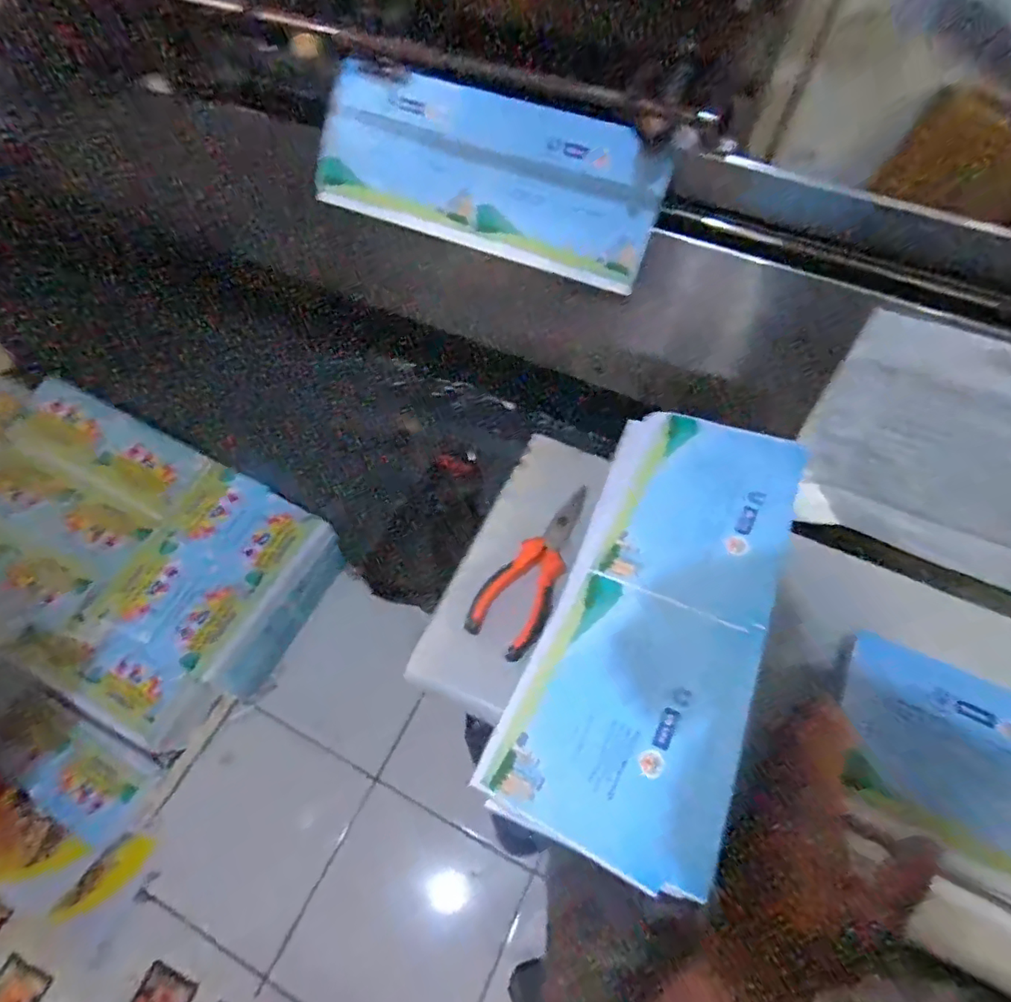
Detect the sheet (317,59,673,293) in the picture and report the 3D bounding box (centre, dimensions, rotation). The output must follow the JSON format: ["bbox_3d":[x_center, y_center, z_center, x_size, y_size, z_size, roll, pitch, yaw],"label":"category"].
[{"bbox_3d":[-0.023,-0.289,0.498,0.318,0.126,0.015,23,32,13],"label":"sheet"}]

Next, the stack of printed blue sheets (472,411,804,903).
[{"bbox_3d":[0.104,0.068,0.374,0.128,0.031,0.307,22,63,12],"label":"stack of printed blue sheets"}]

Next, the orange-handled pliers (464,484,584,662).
[{"bbox_3d":[0.028,0.053,0.452,0.059,0.027,0.142,32,65,17],"label":"orange-handled pliers"}]

